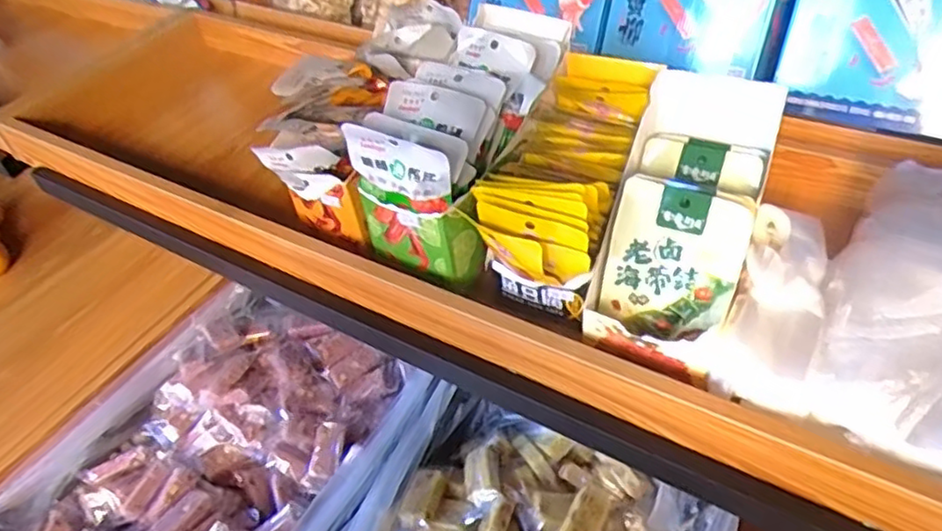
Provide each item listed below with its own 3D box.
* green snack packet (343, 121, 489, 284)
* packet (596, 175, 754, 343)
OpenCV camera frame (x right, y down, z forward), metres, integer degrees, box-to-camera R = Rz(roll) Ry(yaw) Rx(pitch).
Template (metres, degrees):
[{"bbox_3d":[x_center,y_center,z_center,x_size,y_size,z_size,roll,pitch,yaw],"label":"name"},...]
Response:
[{"bbox_3d":[-0.047,-0.047,0.551,0.109,0.140,0.040,11,39,16],"label":"green snack packet"},{"bbox_3d":[0.147,0.002,0.488,0.092,0.121,0.018,18,30,23],"label":"packet"}]

